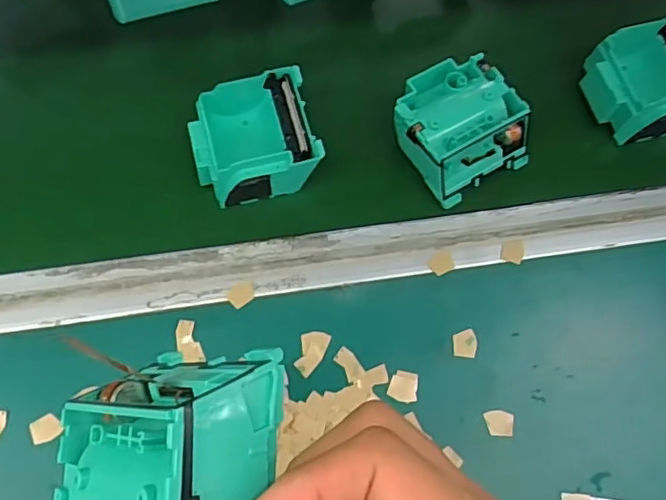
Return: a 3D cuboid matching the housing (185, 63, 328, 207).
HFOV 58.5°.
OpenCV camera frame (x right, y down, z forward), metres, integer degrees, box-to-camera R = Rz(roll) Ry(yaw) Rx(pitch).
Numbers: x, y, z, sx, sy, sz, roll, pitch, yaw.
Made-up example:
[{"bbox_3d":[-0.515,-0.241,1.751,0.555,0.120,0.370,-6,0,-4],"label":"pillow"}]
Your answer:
[{"bbox_3d":[-0.052,-0.073,0.392,0.077,0.035,0.074,-16,71,-4],"label":"housing"}]

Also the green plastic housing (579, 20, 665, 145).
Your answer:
[{"bbox_3d":[0.225,-0.118,0.416,0.083,0.034,0.075,-17,71,-4],"label":"green plastic housing"}]

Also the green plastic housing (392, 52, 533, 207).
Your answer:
[{"bbox_3d":[0.083,-0.083,0.399,0.077,0.037,0.080,-30,73,-9],"label":"green plastic housing"}]

